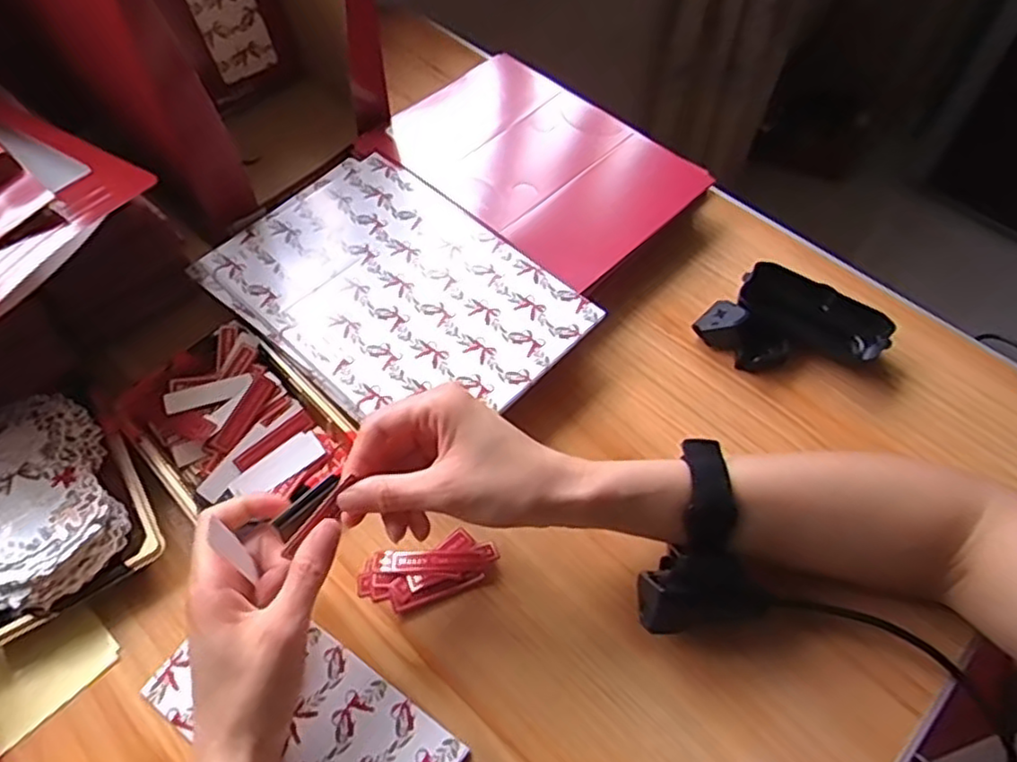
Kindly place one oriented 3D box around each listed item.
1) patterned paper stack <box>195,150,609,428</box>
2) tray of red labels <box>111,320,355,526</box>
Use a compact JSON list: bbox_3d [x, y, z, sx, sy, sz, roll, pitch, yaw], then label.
[{"bbox_3d":[-0.087,-0.072,0.524,0.269,0.008,0.185,37,65,22],"label":"patterned paper stack"},{"bbox_3d":[-0.193,0.031,0.481,0.143,0.022,0.109,38,64,22],"label":"tray of red labels"}]

